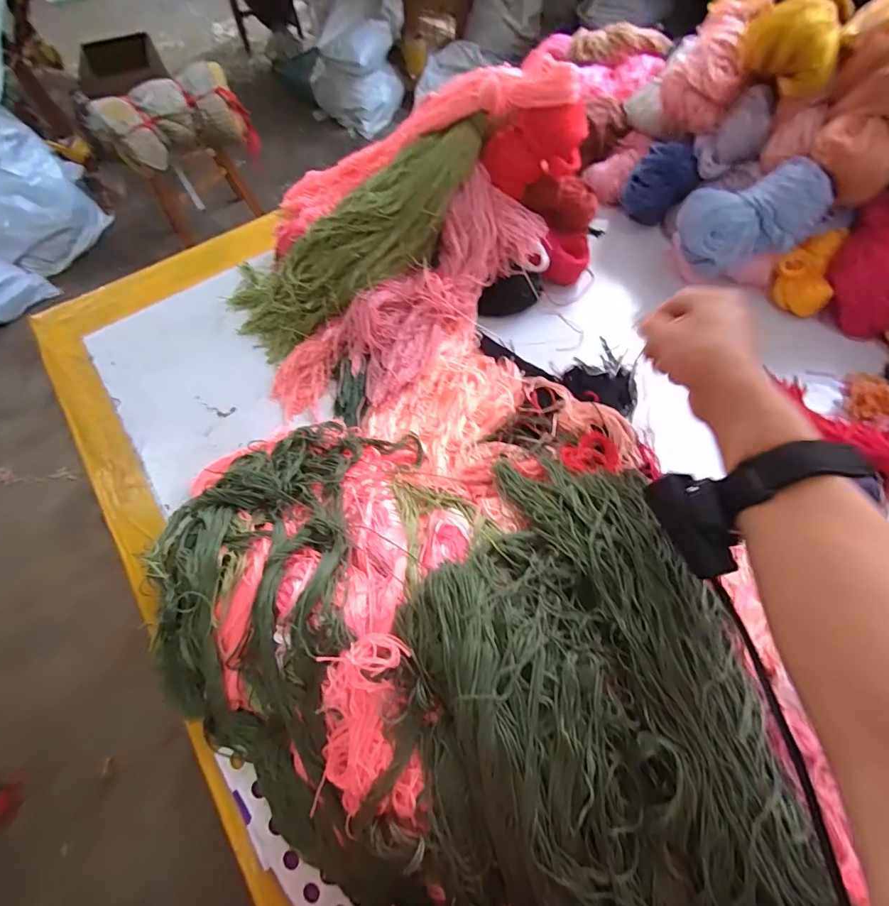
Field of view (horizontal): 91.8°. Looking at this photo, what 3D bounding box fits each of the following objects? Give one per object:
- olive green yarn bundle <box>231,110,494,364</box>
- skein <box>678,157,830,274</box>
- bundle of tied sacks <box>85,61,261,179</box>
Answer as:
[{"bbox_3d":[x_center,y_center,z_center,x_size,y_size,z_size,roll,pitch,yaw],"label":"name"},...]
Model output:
[{"bbox_3d":[-0.107,-0.253,0.511,0.349,0.068,0.153,-30,61,17],"label":"olive green yarn bundle"},{"bbox_3d":[0.347,-0.265,0.493,0.138,0.065,0.090,-13,102,18],"label":"skein"},{"bbox_3d":[-0.828,-1.029,1.358,0.154,0.218,0.427,39,70,21],"label":"bundle of tied sacks"}]

